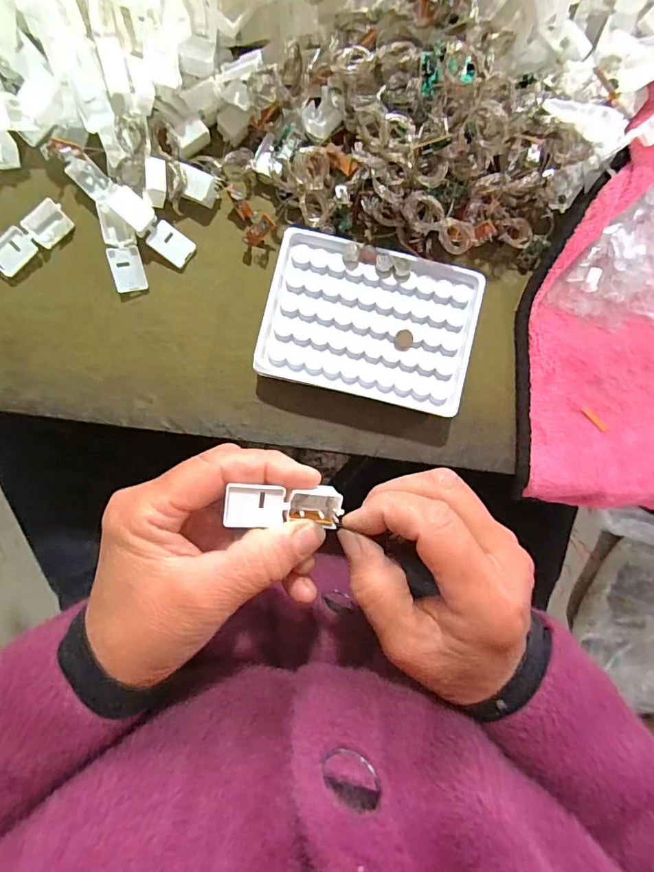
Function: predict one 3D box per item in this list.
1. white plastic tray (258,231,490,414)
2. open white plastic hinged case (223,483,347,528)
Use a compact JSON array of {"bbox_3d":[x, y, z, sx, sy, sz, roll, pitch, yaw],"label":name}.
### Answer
[{"bbox_3d":[0.028,-0.071,0.284,0.129,0.019,0.091,13,87,-2],"label":"white plastic tray"},{"bbox_3d":[-0.020,0.034,0.212,0.055,0.009,0.019,3,94,-22],"label":"open white plastic hinged case"}]

